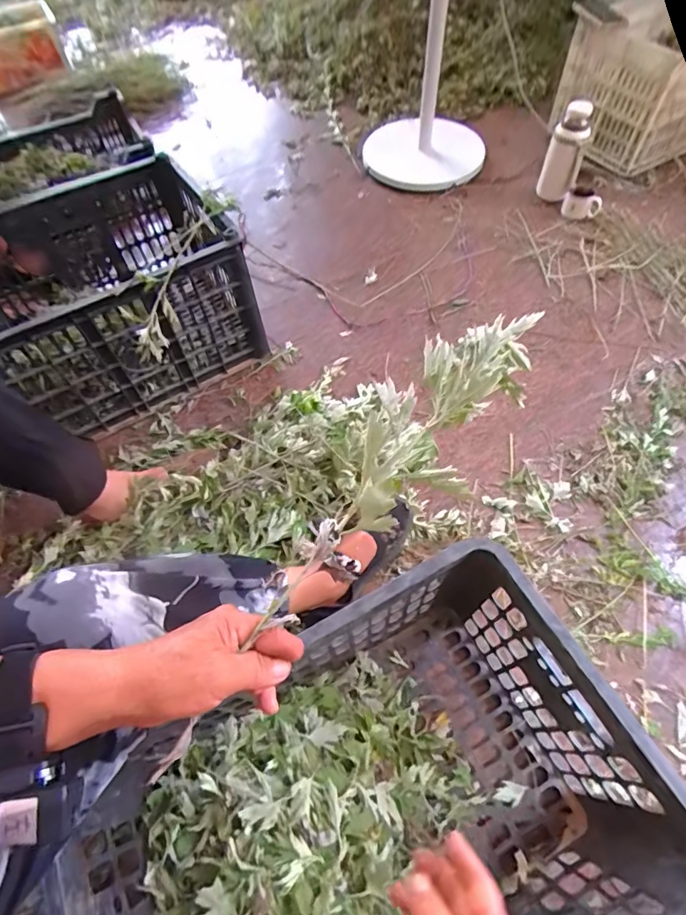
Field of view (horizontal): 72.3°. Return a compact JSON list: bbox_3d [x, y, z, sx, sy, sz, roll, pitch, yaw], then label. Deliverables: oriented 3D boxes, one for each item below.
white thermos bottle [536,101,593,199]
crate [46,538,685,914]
[{"bbox_3d":[0.533,-0.727,1.130,0.069,0.199,0.078,10,61,6],"label":"white thermos bottle"},{"bbox_3d":[0.037,0.361,0.490,0.502,0.271,0.338,-23,63,-12],"label":"crate"}]

